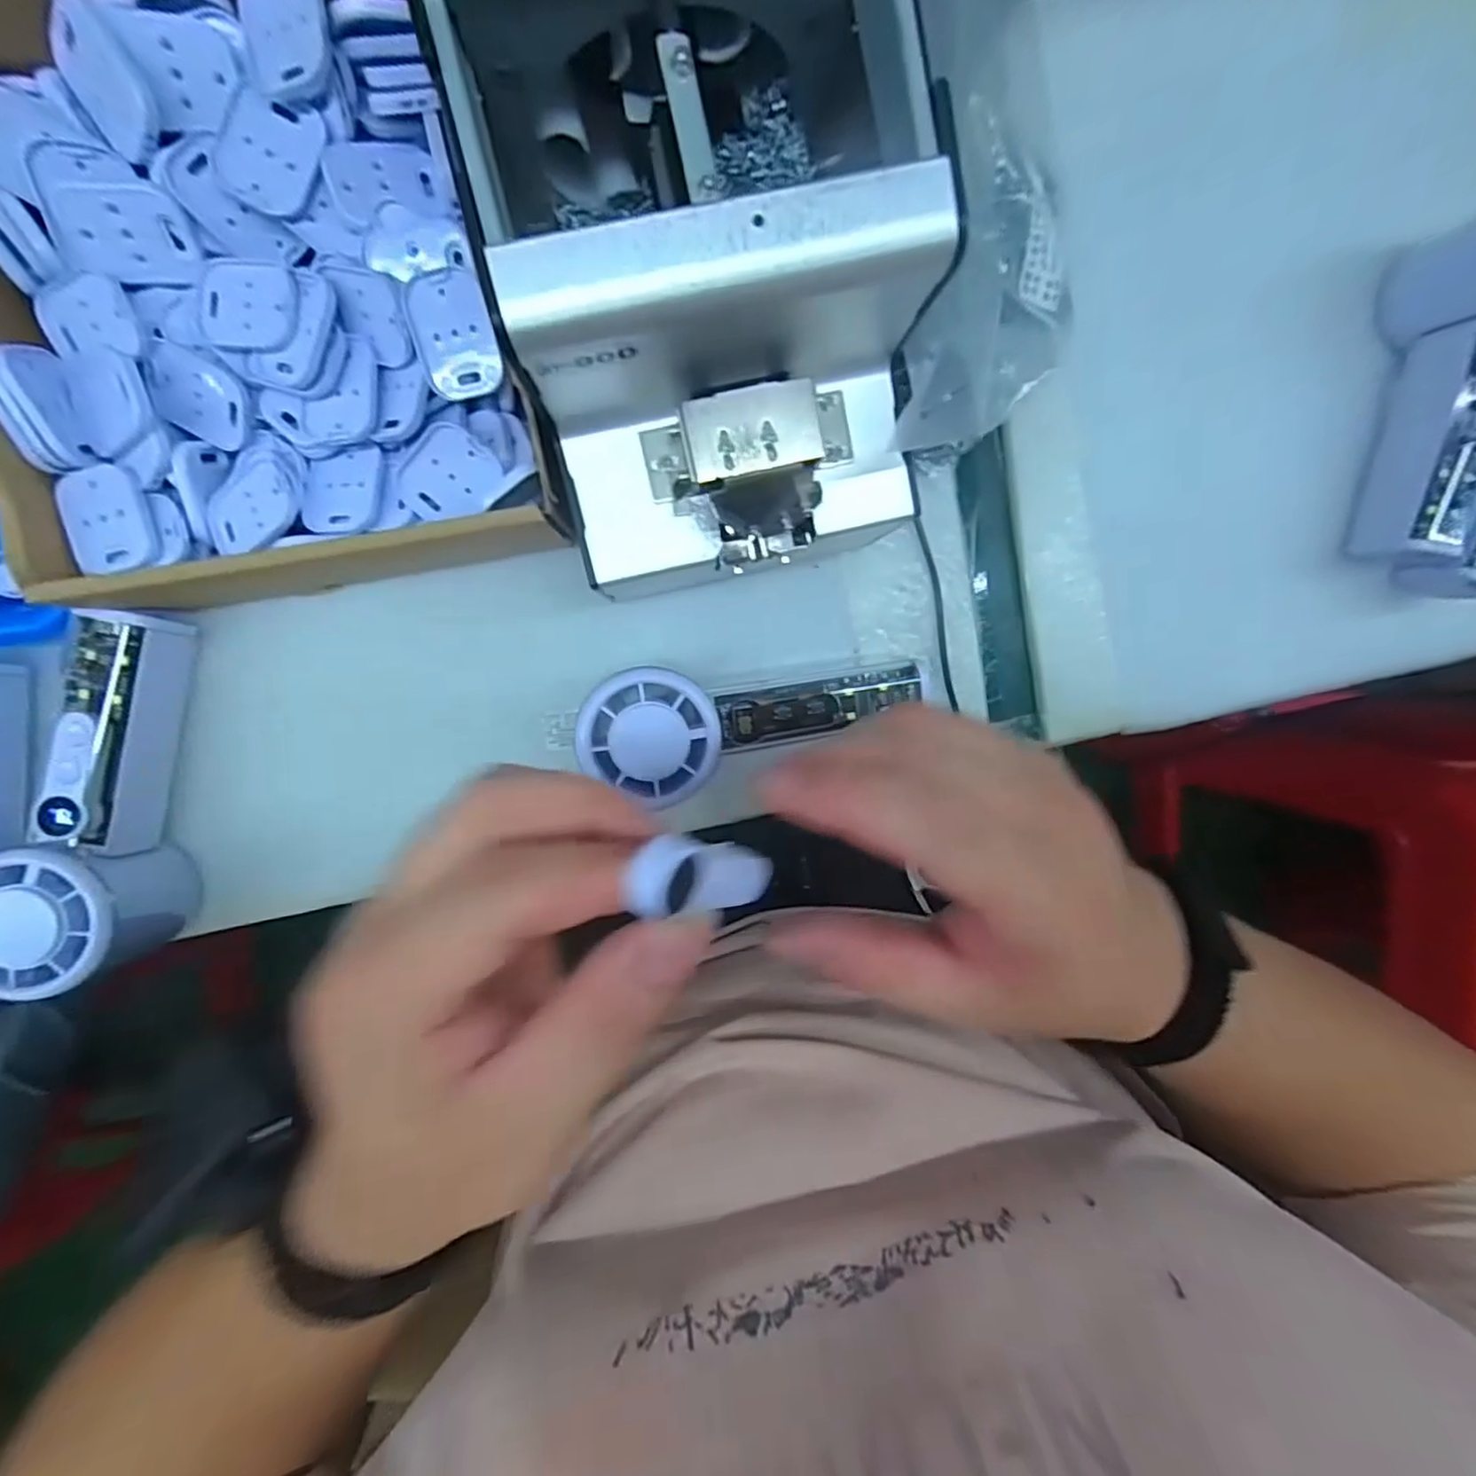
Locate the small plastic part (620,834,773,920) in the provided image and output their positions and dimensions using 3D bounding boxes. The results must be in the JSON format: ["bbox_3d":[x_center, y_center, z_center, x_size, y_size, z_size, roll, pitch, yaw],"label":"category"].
[{"bbox_3d":[-0.008,0.035,0.168,0.010,0.055,0.017,29,96,35],"label":"small plastic part"}]

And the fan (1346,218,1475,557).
[{"bbox_3d":[0.341,-0.159,0.304,0.060,0.055,0.150,1,98,-5],"label":"fan"}]

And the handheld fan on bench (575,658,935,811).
[{"bbox_3d":[0.011,-0.009,0.277,0.148,0.027,0.054,-11,99,-3],"label":"handheld fan on bench"}]

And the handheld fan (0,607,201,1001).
[{"bbox_3d":[-0.266,0.025,0.270,0.057,0.061,0.153,8,97,-6],"label":"handheld fan"}]

